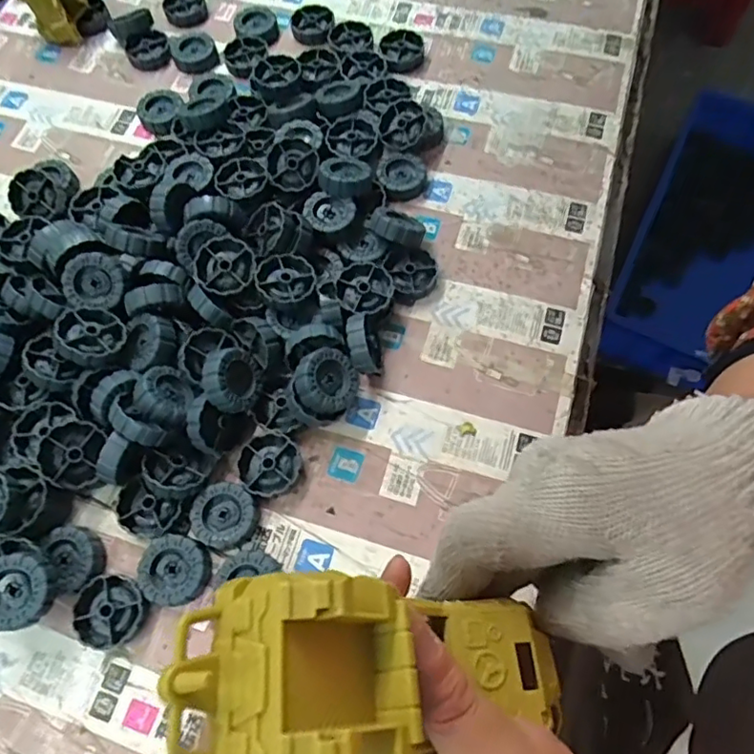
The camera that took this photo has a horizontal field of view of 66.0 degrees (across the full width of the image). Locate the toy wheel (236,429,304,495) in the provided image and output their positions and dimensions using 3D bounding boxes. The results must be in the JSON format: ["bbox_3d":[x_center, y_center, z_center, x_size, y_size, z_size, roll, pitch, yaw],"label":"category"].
[{"bbox_3d":[-0.066,0.054,0.360,0.038,0.012,0.039,-1,68,3],"label":"toy wheel"}]

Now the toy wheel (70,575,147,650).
[{"bbox_3d":[-0.152,0.134,0.331,0.037,0.012,0.038,-1,68,3],"label":"toy wheel"}]

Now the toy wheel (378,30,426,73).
[{"bbox_3d":[0.022,-0.279,0.497,0.036,0.010,0.044,-15,68,-3],"label":"toy wheel"}]

